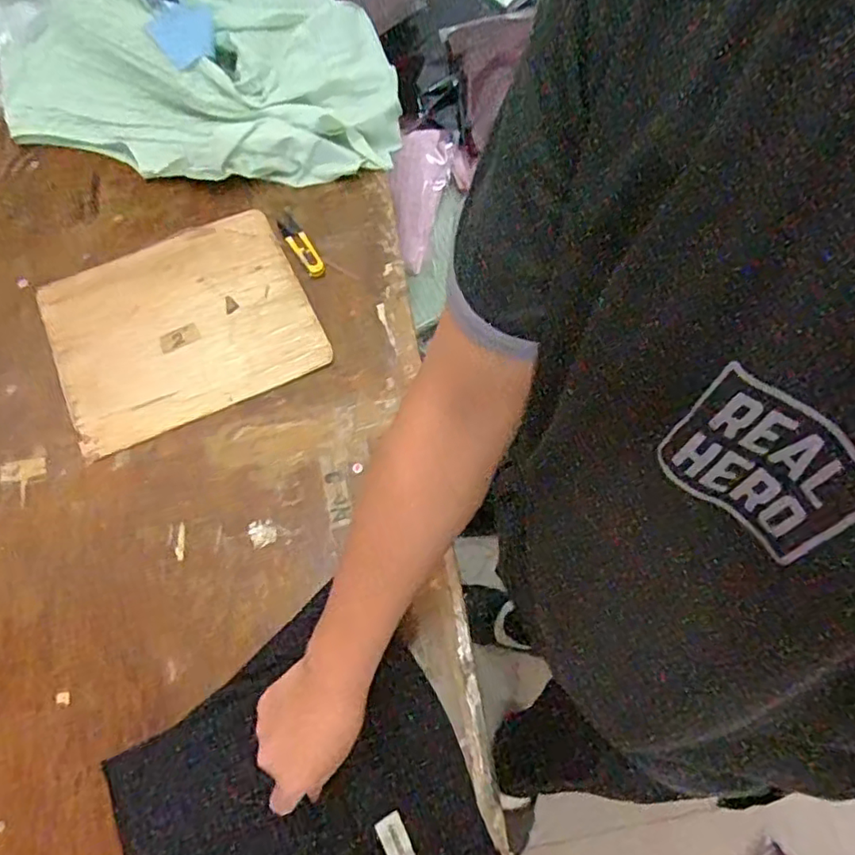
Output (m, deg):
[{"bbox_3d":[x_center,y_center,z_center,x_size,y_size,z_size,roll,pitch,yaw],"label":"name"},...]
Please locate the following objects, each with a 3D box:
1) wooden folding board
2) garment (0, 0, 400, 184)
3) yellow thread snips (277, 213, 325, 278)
[{"bbox_3d":[-0.285,-0.122,0.719,0.284,0.012,0.246,-24,70,-12],"label":"wooden folding board"},{"bbox_3d":[-0.302,-0.486,0.839,0.509,0.095,0.342,-2,67,-3],"label":"garment"},{"bbox_3d":[-0.156,-0.226,0.769,0.025,0.009,0.099,-30,71,-14],"label":"yellow thread snips"}]

